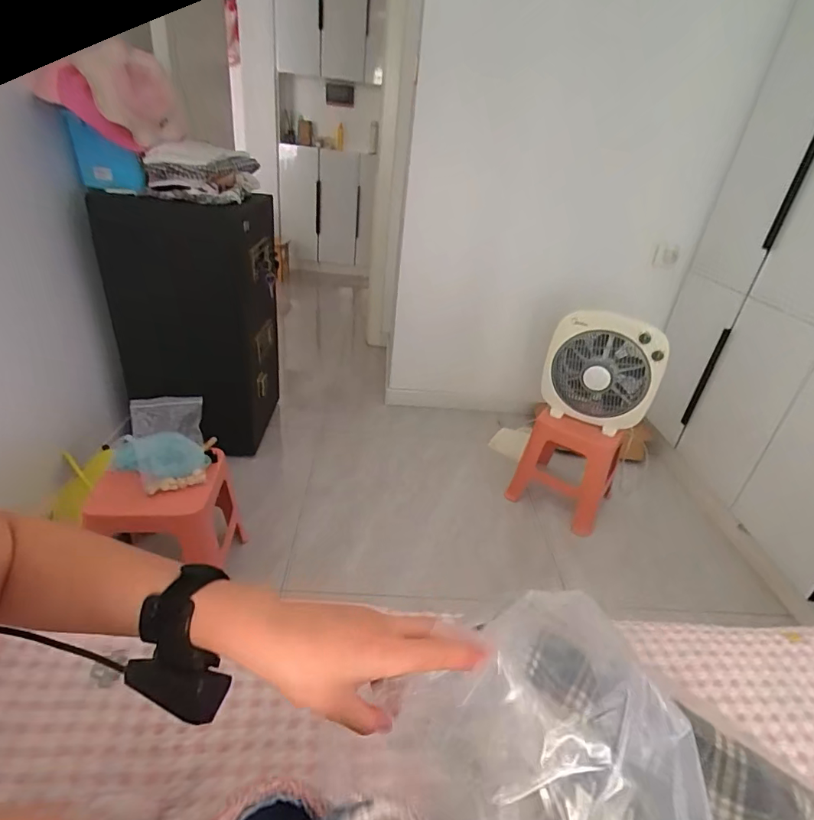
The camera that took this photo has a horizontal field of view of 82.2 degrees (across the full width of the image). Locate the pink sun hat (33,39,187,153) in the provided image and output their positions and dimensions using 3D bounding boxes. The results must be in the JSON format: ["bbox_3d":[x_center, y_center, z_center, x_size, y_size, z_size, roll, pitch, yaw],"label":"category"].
[{"bbox_3d":[-0.704,-0.751,1.119,0.227,0.200,0.222,8,30,3],"label":"pink sun hat"}]

